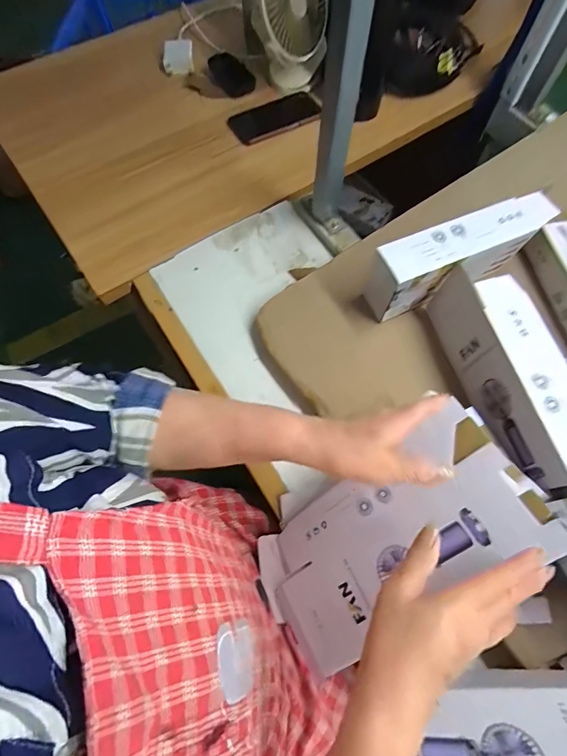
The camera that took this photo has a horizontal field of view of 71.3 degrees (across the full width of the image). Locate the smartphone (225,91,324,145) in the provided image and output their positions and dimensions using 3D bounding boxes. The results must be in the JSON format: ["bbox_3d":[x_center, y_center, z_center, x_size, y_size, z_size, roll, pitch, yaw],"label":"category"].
[{"bbox_3d":[-0.013,-0.455,0.692,0.154,0.010,0.073,-24,72,-8],"label":"smartphone"}]

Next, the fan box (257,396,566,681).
[{"bbox_3d":[0.091,0.165,0.384,0.294,0.043,0.160,-41,72,27],"label":"fan box"}]

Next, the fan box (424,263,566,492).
[{"bbox_3d":[0.243,-0.006,0.432,0.066,0.092,0.253,-17,72,-6],"label":"fan box"}]

